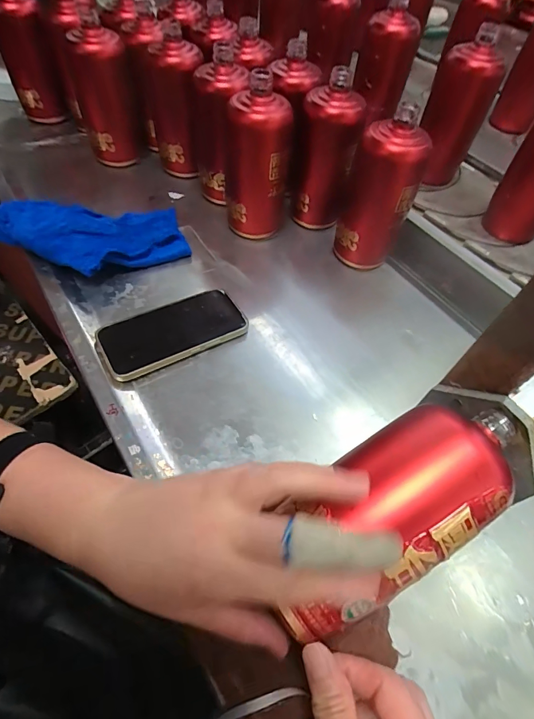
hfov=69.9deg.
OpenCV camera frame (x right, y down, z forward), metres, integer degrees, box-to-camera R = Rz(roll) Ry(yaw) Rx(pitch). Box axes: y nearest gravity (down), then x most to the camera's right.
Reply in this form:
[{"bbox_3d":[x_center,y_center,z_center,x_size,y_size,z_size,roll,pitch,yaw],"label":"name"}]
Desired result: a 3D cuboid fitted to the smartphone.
[{"bbox_3d":[-0.104,-0.034,0.427,0.154,0.016,0.078,-27,62,-19],"label":"smartphone"}]

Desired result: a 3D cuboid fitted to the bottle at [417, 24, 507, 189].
[{"bbox_3d":[0.271,-0.361,0.564,0.069,0.190,0.069,1,57,-2],"label":"bottle"}]

